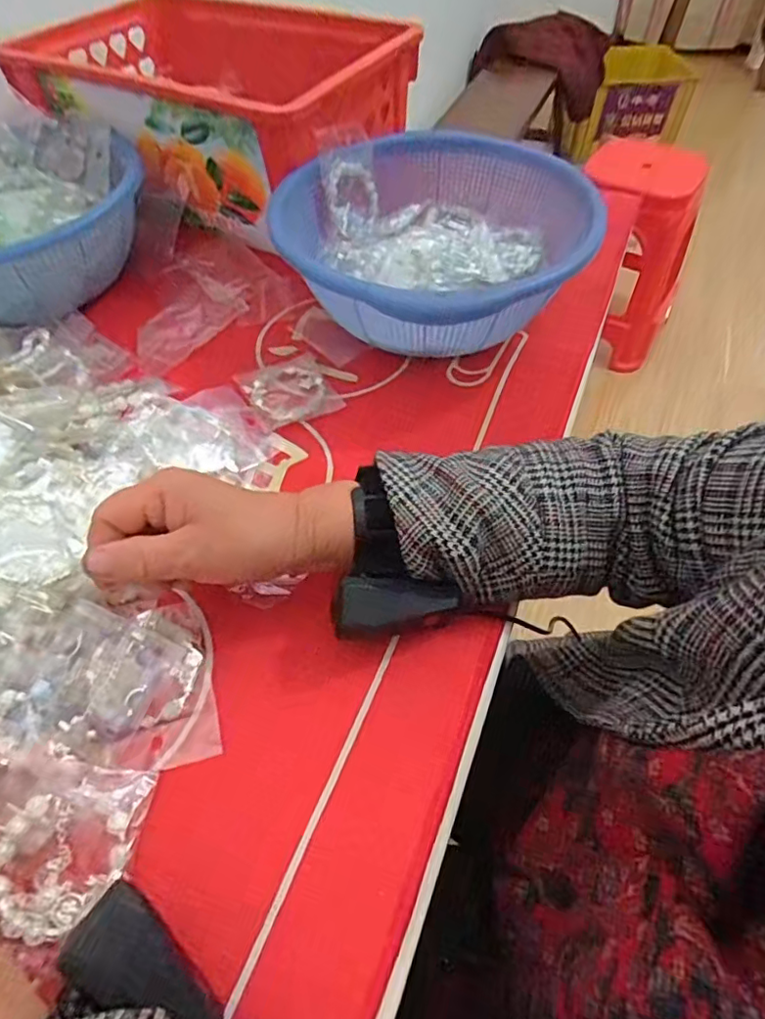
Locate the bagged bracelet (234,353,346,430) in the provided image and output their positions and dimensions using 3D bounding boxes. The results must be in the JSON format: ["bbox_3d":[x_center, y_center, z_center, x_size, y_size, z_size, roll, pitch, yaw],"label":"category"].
[{"bbox_3d":[-0.077,-0.097,0.460,0.068,0.010,0.075,-24,56,-14],"label":"bagged bracelet"}]

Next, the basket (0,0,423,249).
[{"bbox_3d":[-0.163,-0.429,0.602,0.368,0.132,0.247,23,58,19],"label":"basket"}]

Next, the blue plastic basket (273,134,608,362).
[{"bbox_3d":[0.046,-0.214,0.482,0.238,0.101,0.256,9,55,10],"label":"blue plastic basket"}]

